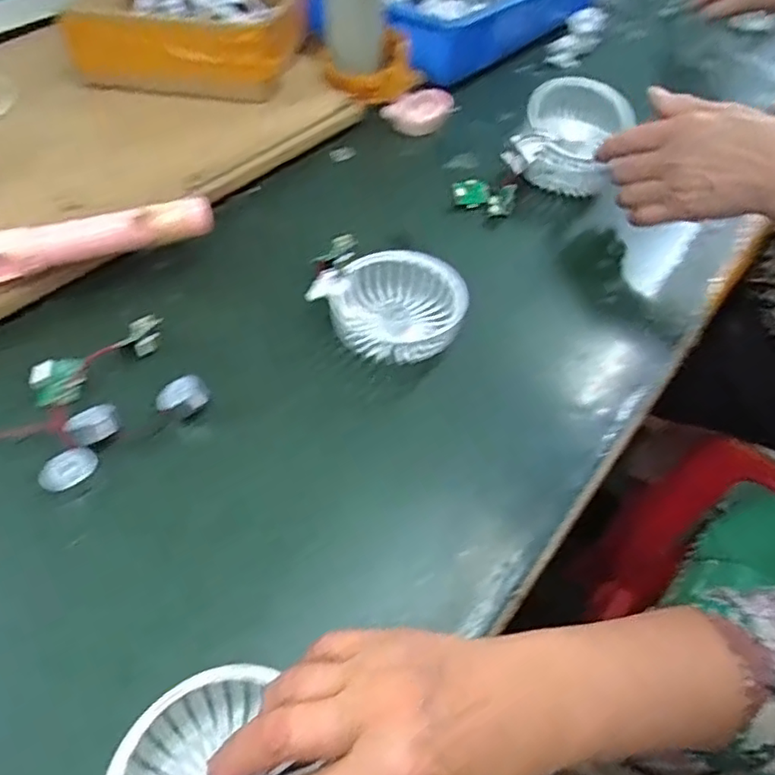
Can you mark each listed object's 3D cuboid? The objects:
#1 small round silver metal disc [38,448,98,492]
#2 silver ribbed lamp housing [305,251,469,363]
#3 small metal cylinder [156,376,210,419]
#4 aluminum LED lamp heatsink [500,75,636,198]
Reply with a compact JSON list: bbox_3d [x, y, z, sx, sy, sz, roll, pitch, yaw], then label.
[{"bbox_3d":[-0.184,0.048,0.352,0.031,0.011,0.019,-26,57,-23],"label":"small round silver metal disc"},{"bbox_3d":[0.002,-0.058,0.447,0.102,0.037,0.083,-12,53,-13],"label":"silver ribbed lamp housing"},{"bbox_3d":[-0.131,0.007,0.391,0.032,0.018,0.020,-17,54,-17],"label":"small metal cylinder"},{"bbox_3d":[0.165,-0.231,0.556,0.088,0.064,0.090,28,54,17],"label":"aluminum LED lamp heatsink"}]

